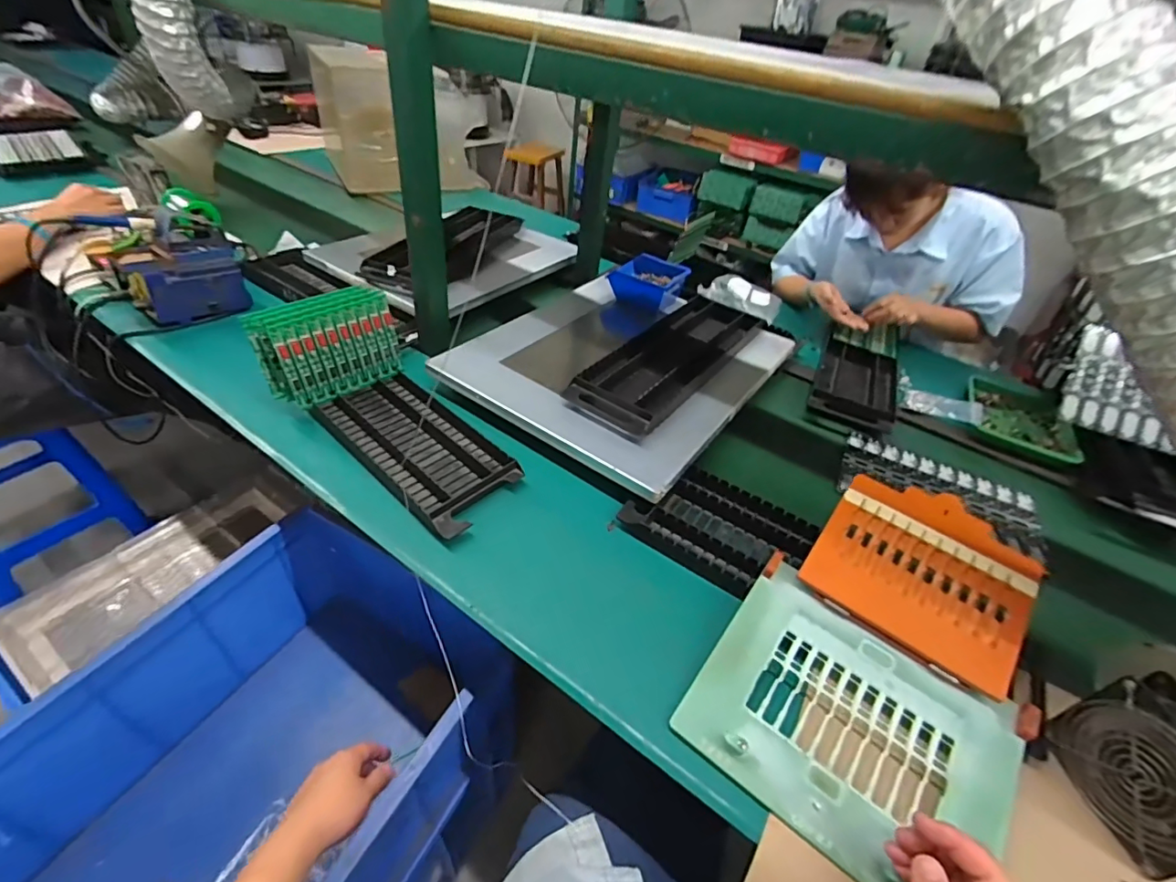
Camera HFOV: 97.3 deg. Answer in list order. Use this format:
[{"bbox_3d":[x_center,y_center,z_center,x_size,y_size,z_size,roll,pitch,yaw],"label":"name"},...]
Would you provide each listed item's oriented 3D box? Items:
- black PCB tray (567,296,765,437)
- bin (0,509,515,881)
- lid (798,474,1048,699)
[{"bbox_3d":[0.145,-0.150,0.874,0.154,0.032,0.450,28,45,22],"label":"black PCB tray"},{"bbox_3d":[-0.413,0.424,0.659,0.408,0.277,0.493,24,43,18],"label":"bin"},{"bbox_3d":[0.360,0.136,0.558,0.196,0.023,0.178,30,67,25],"label":"lid"}]

